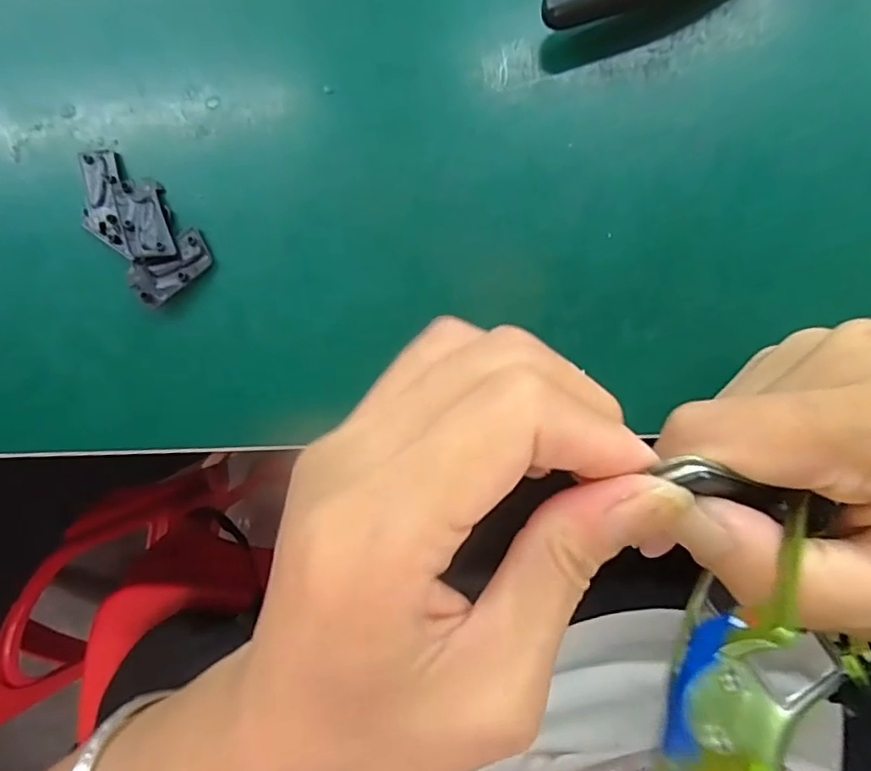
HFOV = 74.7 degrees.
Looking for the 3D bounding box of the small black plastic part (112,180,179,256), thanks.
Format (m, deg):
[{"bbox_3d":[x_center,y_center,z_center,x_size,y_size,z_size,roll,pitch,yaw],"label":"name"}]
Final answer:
[{"bbox_3d":[-0.114,-0.065,0.224,0.016,0.008,0.032,-17,92,9],"label":"small black plastic part"}]

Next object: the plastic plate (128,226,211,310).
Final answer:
[{"bbox_3d":[-0.104,-0.047,0.225,0.033,0.004,0.018,-37,89,-4],"label":"plastic plate"}]

